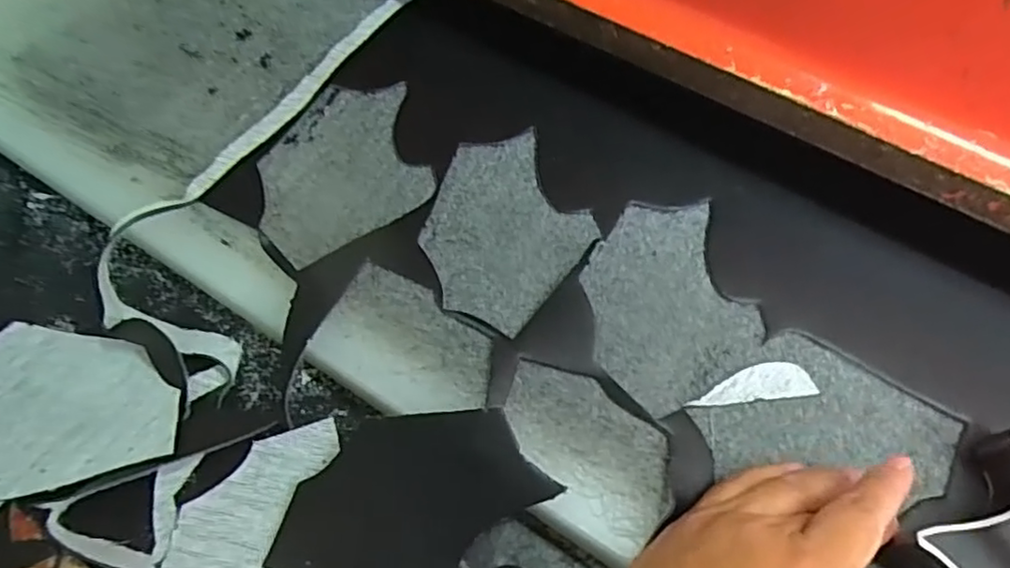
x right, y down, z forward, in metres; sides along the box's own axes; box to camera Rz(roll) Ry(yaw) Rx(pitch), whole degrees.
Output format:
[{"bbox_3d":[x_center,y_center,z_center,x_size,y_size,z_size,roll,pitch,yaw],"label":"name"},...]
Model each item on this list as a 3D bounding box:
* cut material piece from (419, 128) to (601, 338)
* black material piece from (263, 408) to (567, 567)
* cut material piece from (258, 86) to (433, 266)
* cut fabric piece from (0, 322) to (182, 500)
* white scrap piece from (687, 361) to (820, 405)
[{"bbox_3d":[0.001,-0.034,0.383,0.095,0.005,0.121,23,64,11],"label":"cut material piece"},{"bbox_3d":[-0.046,0.111,0.322,0.099,0.016,0.115,34,67,16],"label":"black material piece"},{"bbox_3d":[-0.101,-0.073,0.401,0.116,0.006,0.100,-33,67,-16],"label":"cut material piece"},{"bbox_3d":[-0.239,0.062,0.347,0.097,0.016,0.116,-24,55,-34],"label":"cut fabric piece"},{"bbox_3d":[0.129,0.052,0.340,0.065,0.004,0.019,-5,63,-3],"label":"white scrap piece"}]

